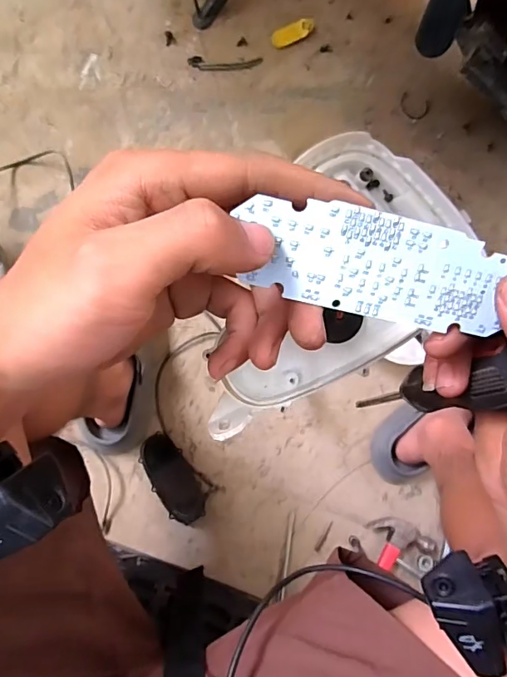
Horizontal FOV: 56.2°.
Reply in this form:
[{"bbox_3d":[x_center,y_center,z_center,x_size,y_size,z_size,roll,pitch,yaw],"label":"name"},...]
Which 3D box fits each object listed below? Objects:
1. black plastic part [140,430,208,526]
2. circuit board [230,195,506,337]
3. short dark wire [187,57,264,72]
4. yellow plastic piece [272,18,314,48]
[{"bbox_3d":[-0.113,0.197,0.670,0.059,0.016,0.129,-32,90,-9],"label":"black plastic part"},{"bbox_3d":[0.044,-0.025,0.169,0.093,0.004,0.036,11,114,-5],"label":"circuit board"},{"bbox_3d":[-0.044,-0.438,0.758,0.116,0.004,0.023,-4,86,-8],"label":"short dark wire"},{"bbox_3d":[0.066,-0.499,0.775,0.076,0.010,0.028,-29,89,-9],"label":"yellow plastic piece"}]

